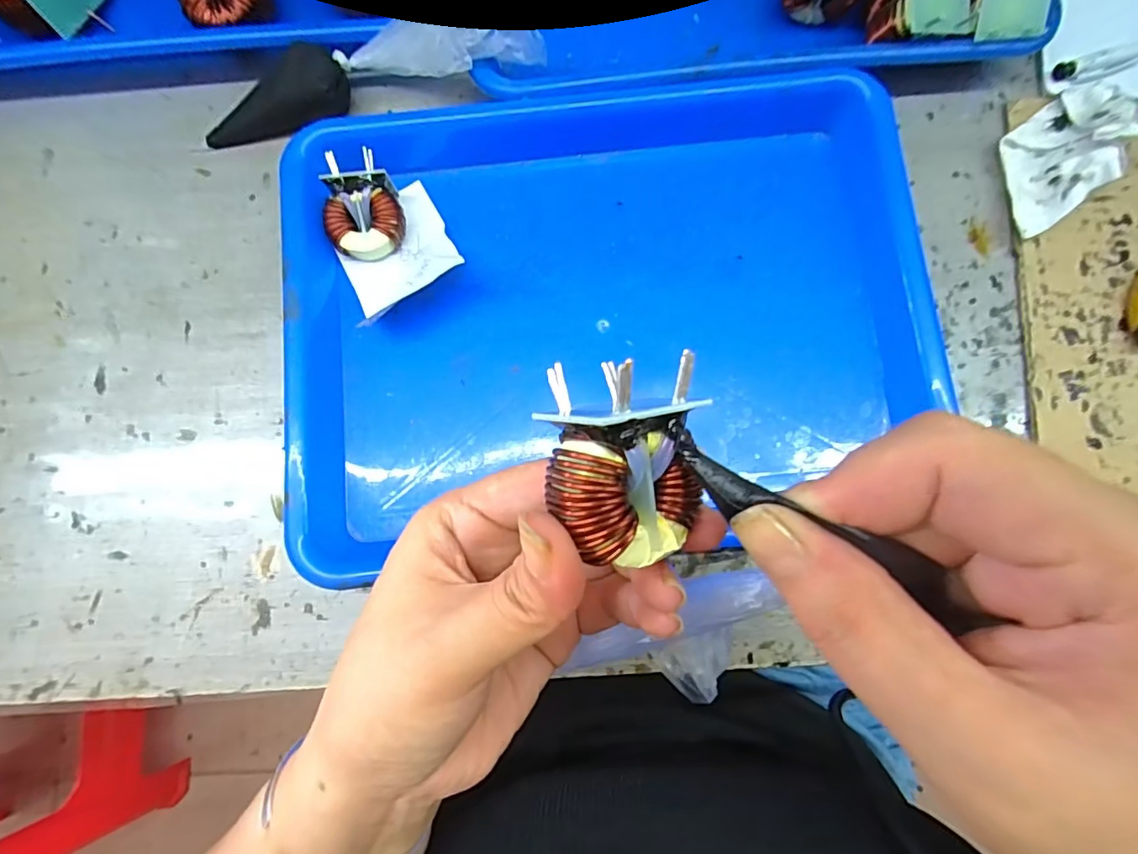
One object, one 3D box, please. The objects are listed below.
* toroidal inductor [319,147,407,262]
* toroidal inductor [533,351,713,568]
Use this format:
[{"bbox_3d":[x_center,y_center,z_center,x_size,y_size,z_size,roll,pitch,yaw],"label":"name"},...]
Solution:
[{"bbox_3d":[-0.115,-0.121,0.296,0.041,0.032,0.048,-21,81,-2],"label":"toroidal inductor"},{"bbox_3d":[0.013,0.006,0.126,0.037,0.028,0.049,-12,81,-1],"label":"toroidal inductor"}]

